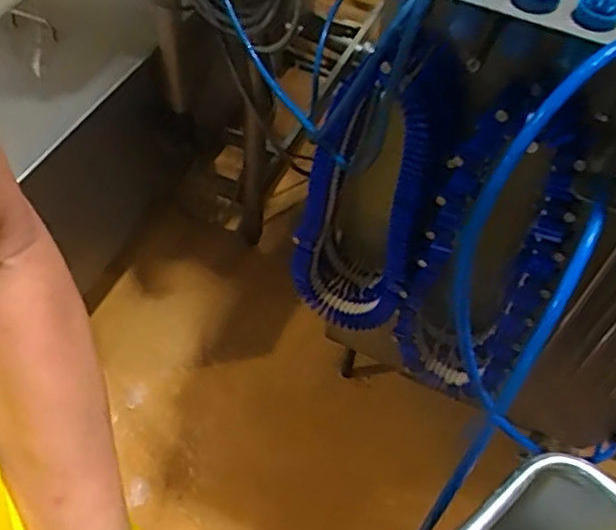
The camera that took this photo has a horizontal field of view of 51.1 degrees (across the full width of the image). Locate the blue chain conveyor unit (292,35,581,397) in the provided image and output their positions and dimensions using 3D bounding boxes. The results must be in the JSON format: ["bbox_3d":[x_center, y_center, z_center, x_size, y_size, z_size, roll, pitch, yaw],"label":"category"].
[{"bbox_3d":[0.154,-0.031,0.858,0.319,0.519,0.115,31,55,18],"label":"blue chain conveyor unit"}]

